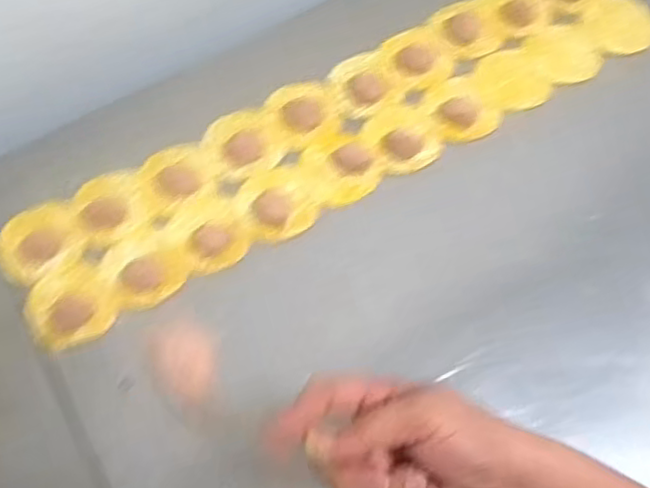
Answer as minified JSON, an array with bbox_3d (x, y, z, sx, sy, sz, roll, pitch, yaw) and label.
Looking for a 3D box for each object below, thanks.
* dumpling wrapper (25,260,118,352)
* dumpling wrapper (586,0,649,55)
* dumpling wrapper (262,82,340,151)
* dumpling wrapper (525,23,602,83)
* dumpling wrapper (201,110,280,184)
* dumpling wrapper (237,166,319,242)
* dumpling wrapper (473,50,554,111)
[{"bbox_3d":[-0.244,0.058,0.627,0.078,0.004,0.082,0,67,1],"label":"dumpling wrapper"},{"bbox_3d":[0.333,-0.244,0.740,0.085,0.007,0.074,-35,70,-14],"label":"dumpling wrapper"},{"bbox_3d":[-0.029,-0.140,0.700,0.083,0.004,0.076,0,67,1],"label":"dumpling wrapper"},{"bbox_3d":[0.264,-0.208,0.724,0.071,0.005,0.078,0,67,1],"label":"dumpling wrapper"},{"bbox_3d":[-0.089,-0.105,0.686,0.078,0.004,0.078,0,67,1],"label":"dumpling wrapper"},{"bbox_3d":[-0.048,-0.042,0.659,0.076,0.006,0.074,-16,67,-6],"label":"dumpling wrapper"},{"bbox_3d":[0.201,-0.178,0.705,0.074,0.006,0.080,0,67,1],"label":"dumpling wrapper"}]

